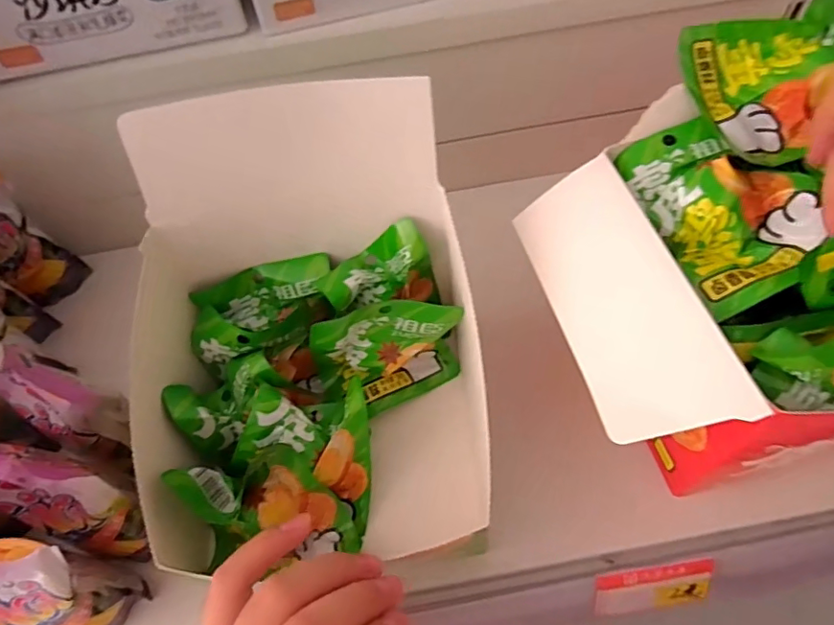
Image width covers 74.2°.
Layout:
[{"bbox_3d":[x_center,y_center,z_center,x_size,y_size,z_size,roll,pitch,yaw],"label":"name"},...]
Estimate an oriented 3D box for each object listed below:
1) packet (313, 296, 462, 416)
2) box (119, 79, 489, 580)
[{"bbox_3d":[-0.018,0.026,0.343,0.090,0.094,0.031,-16,59,-5],"label":"packet"},{"bbox_3d":[-0.061,0.020,0.301,0.179,0.182,0.186,-10,59,-2],"label":"box"}]

